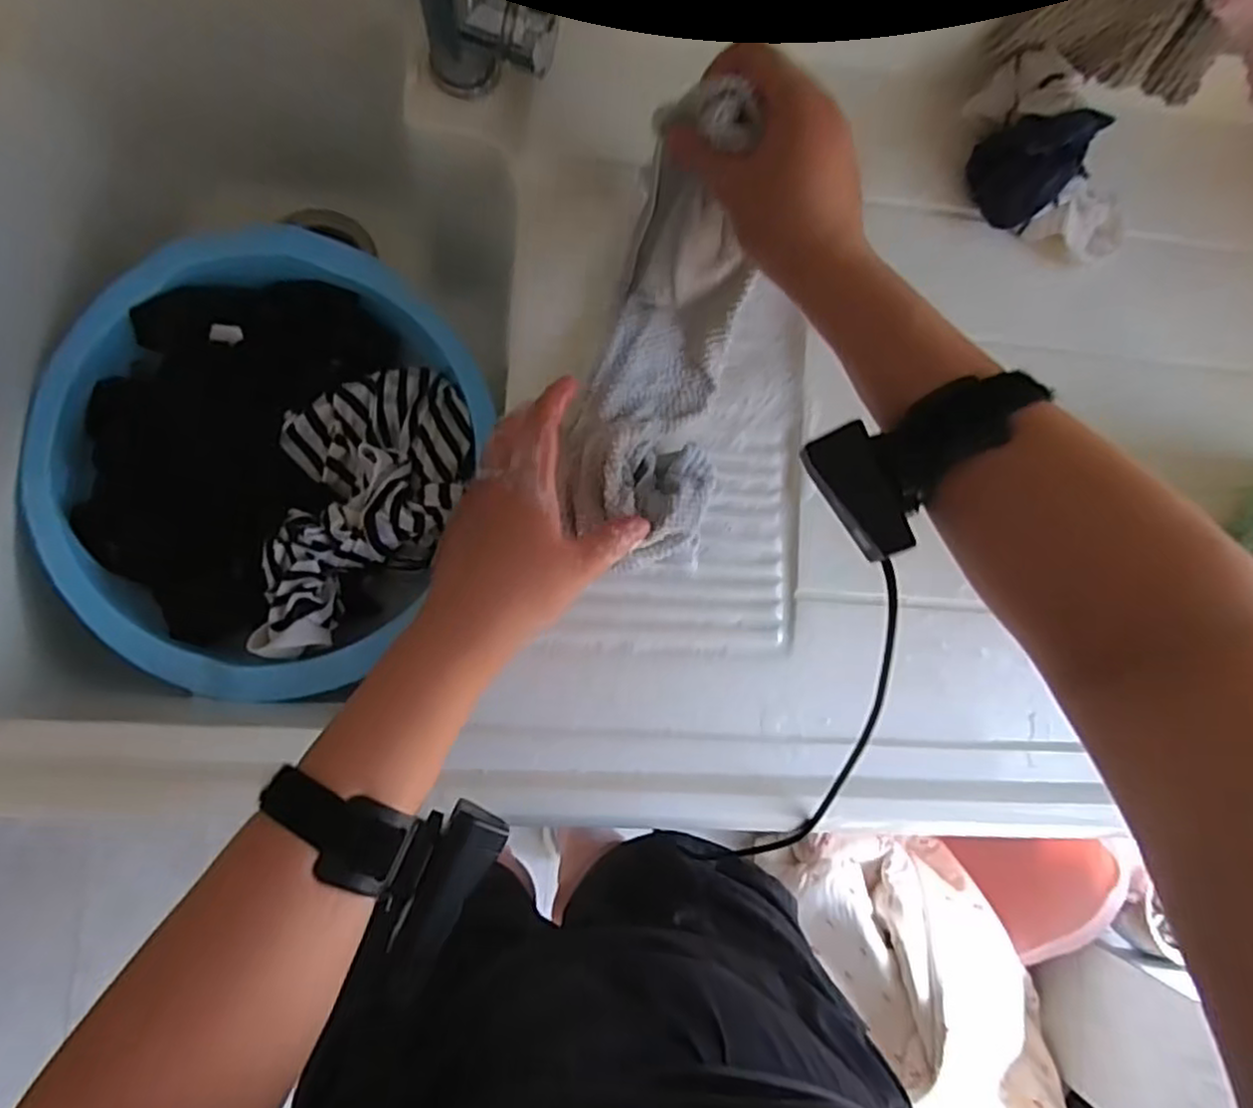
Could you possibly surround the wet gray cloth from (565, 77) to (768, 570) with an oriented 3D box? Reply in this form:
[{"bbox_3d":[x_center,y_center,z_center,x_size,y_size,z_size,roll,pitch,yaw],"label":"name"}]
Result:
[{"bbox_3d":[0.023,-0.119,0.437,0.094,0.112,0.261,6,99,-6],"label":"wet gray cloth"}]

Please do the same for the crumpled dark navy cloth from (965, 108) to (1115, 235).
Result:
[{"bbox_3d":[0.279,-0.271,0.485,0.058,0.059,0.063,-44,91,-8],"label":"crumpled dark navy cloth"}]

